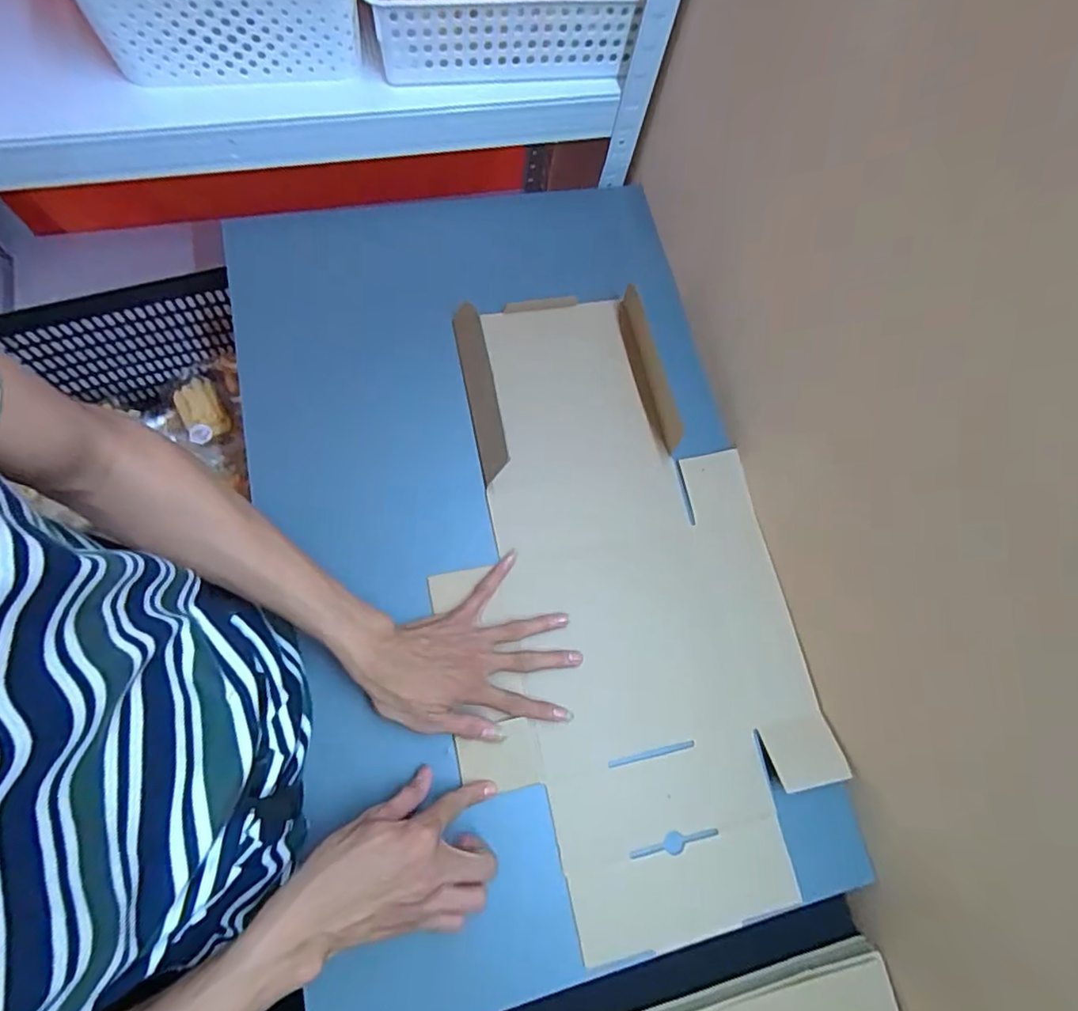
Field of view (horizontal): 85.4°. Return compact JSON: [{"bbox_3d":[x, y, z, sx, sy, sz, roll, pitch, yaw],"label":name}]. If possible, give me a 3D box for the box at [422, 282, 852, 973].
[{"bbox_3d":[0.075,0.070,0.583,0.327,0.057,0.625,-12,74,-3],"label":"box"}]

